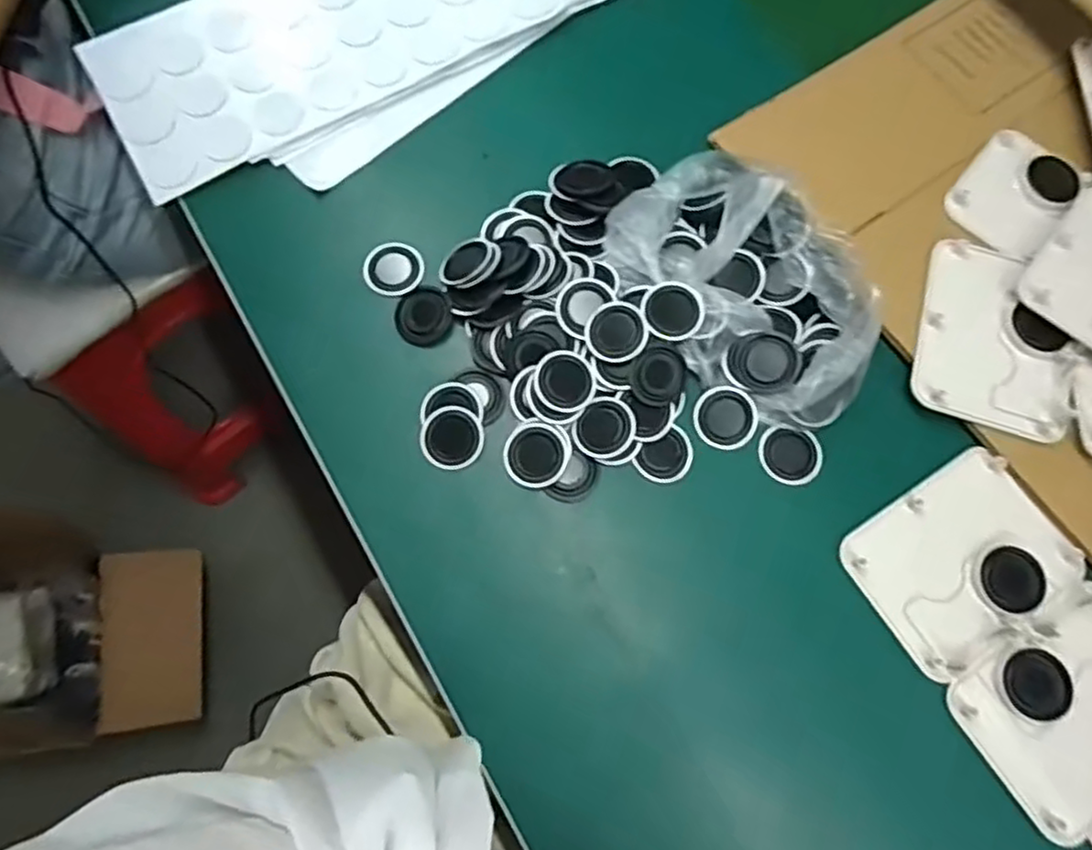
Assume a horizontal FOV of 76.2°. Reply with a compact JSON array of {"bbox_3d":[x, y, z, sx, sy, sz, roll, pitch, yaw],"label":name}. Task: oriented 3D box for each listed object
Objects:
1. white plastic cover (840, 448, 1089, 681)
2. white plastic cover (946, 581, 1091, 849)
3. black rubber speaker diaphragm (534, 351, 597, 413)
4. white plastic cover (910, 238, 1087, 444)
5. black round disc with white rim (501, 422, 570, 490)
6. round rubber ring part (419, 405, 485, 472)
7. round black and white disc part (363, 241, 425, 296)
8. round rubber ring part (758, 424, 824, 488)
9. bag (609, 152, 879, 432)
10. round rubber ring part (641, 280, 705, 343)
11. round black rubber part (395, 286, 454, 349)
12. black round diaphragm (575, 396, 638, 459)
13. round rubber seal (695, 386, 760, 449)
[{"bbox_3d":[0.249,0.079,0.415,0.122,0.010,0.094,-31,78,-10],"label":"white plastic cover"},{"bbox_3d":[0.302,0.159,0.395,0.124,0.009,0.097,-34,78,-10],"label":"white plastic cover"},{"bbox_3d":[0.012,-0.027,0.434,0.037,0.008,0.037,0,75,-2],"label":"black rubber speaker diaphragm"},{"bbox_3d":[0.292,-0.056,0.451,0.097,0.014,0.120,19,75,4],"label":"white plastic cover"},{"bbox_3d":[-0.006,0.018,0.427,0.038,0.006,0.039,0,75,-2],"label":"black round disc with white rim"},{"bbox_3d":[-0.058,0.008,0.433,0.037,0.004,0.039,0,75,-2],"label":"round rubber ring part"},{"bbox_3d":[-0.102,-0.104,0.466,0.038,0.004,0.039,0,75,-2],"label":"round black and white disc part"},{"bbox_3d":[0.154,0.019,0.438,0.038,0.004,0.035,0,75,-2],"label":"round rubber ring part"},{"bbox_3d":[0.135,-0.091,0.438,0.124,0.053,0.182,-35,78,-10],"label":"bag"},{"bbox_3d":[0.079,-0.072,0.436,0.038,0.004,0.037,0,75,-2],"label":"round rubber ring part"},{"bbox_3d":[-0.079,-0.071,0.453,0.037,0.004,0.040,0,75,-2],"label":"round black rubber part"},{"bbox_3d":[0.037,0.002,0.431,0.035,0.008,0.037,0,75,-2],"label":"black round diaphragm"},{"bbox_3d":[0.113,-0.004,0.439,0.038,0.004,0.038,0,91,4],"label":"round rubber seal"}]

